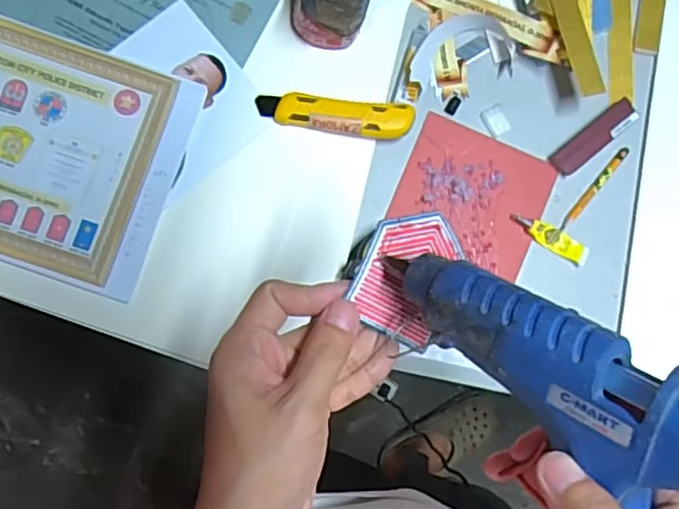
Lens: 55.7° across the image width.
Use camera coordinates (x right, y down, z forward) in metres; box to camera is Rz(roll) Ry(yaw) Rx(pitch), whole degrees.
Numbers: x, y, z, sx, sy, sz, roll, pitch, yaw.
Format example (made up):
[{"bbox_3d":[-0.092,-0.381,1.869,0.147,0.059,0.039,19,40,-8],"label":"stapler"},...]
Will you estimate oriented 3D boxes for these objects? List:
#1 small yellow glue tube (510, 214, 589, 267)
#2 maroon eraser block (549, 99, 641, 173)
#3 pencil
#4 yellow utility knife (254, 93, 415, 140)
[{"bbox_3d":[0.204,-0.016,0.623,0.080,0.008,0.023,35,83,0],"label":"small yellow glue tube"},{"bbox_3d":[0.250,-0.114,0.628,0.094,0.012,0.026,-39,88,-7],"label":"maroon eraser block"},{"bbox_3d":[0.250,-0.065,0.631,0.011,0.013,0.099,41,83,1],"label":"pencil"},{"bbox_3d":[-0.004,-0.131,0.609,0.145,0.019,0.033,7,83,-3],"label":"yellow utility knife"}]

